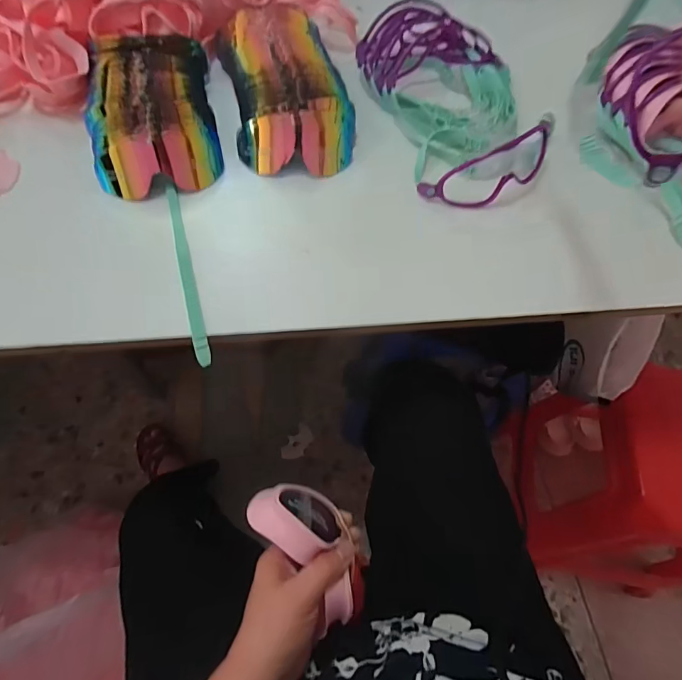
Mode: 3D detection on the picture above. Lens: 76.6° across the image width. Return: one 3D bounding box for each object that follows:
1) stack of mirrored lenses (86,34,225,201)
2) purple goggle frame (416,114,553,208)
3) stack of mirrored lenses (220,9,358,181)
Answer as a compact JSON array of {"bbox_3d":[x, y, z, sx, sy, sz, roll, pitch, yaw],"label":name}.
[{"bbox_3d":[-0.215,-0.264,0.497,0.132,0.066,0.225,-10,63,-9],"label":"stack of mirrored lenses"},{"bbox_3d":[0.168,-0.190,0.463,0.164,0.044,0.052,-29,67,-3],"label":"purple goggle frame"},{"bbox_3d":[-0.072,-0.323,0.537,0.136,0.064,0.261,-11,63,-10],"label":"stack of mirrored lenses"}]

